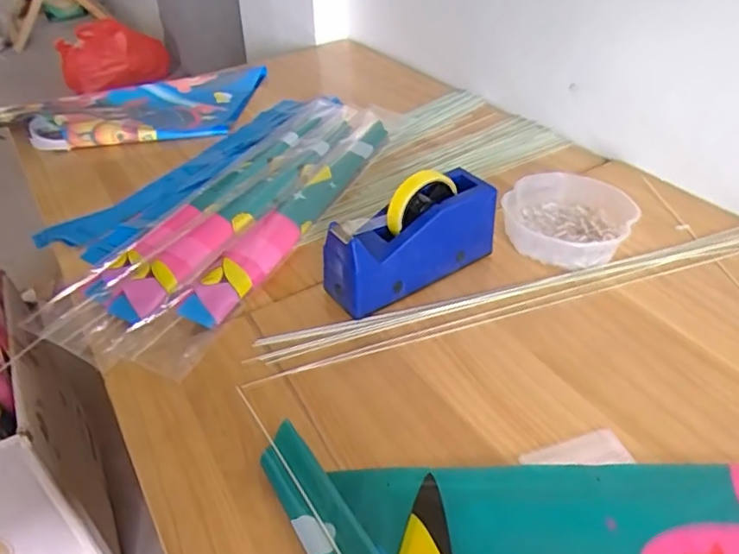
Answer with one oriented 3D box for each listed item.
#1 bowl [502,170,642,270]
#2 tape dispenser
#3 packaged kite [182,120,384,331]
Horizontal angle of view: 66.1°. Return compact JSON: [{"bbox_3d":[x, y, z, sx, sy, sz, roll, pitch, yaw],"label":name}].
[{"bbox_3d":[0.248,-0.076,0.720,0.150,0.042,0.146,-1,39,1],"label":"bowl"},{"bbox_3d":[0.048,-0.046,0.629,0.199,0.117,0.064,-23,44,-24],"label":"tape dispenser"},{"bbox_3d":[-0.086,-0.102,0.776,0.059,0.019,0.486,16,42,20],"label":"packaged kite"}]

